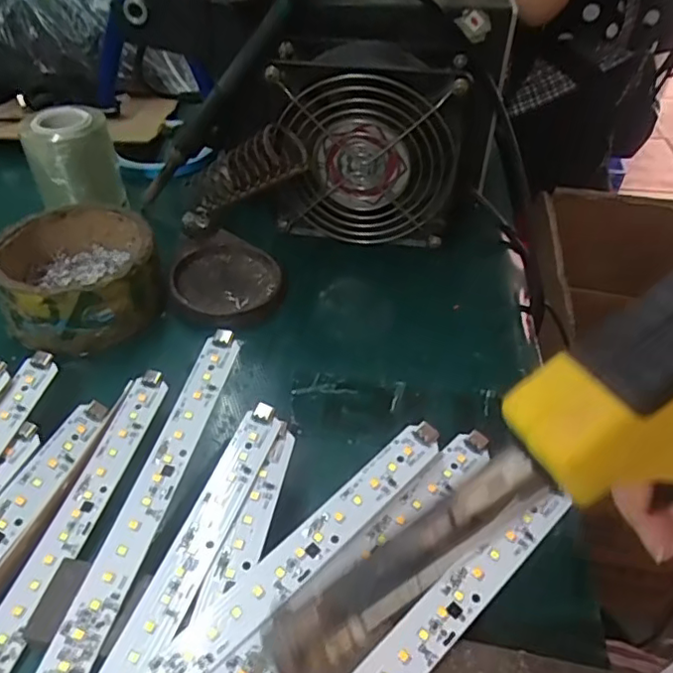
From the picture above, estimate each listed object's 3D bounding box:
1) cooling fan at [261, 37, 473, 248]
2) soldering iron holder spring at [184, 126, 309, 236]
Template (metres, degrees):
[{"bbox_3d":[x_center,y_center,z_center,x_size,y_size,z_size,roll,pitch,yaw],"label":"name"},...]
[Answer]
[{"bbox_3d":[0.022,-0.114,0.364,0.117,0.113,0.045,7,44,5],"label":"cooling fan"},{"bbox_3d":[-0.062,-0.093,0.351,0.093,0.028,0.025,-27,38,25],"label":"soldering iron holder spring"}]

